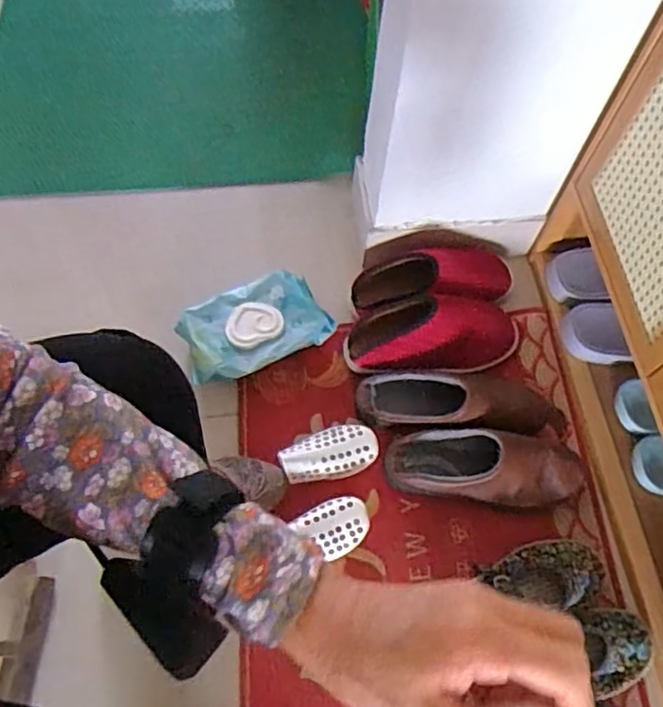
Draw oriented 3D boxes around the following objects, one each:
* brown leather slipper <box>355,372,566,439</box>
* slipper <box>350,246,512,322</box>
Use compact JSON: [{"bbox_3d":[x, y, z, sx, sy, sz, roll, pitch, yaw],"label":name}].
[{"bbox_3d":[0.177,0.062,0.862,0.281,0.076,0.097,3,64,-1],"label":"brown leather slipper"},{"bbox_3d":[0.150,-0.108,0.924,0.234,0.072,0.092,-13,66,-8],"label":"slipper"}]

